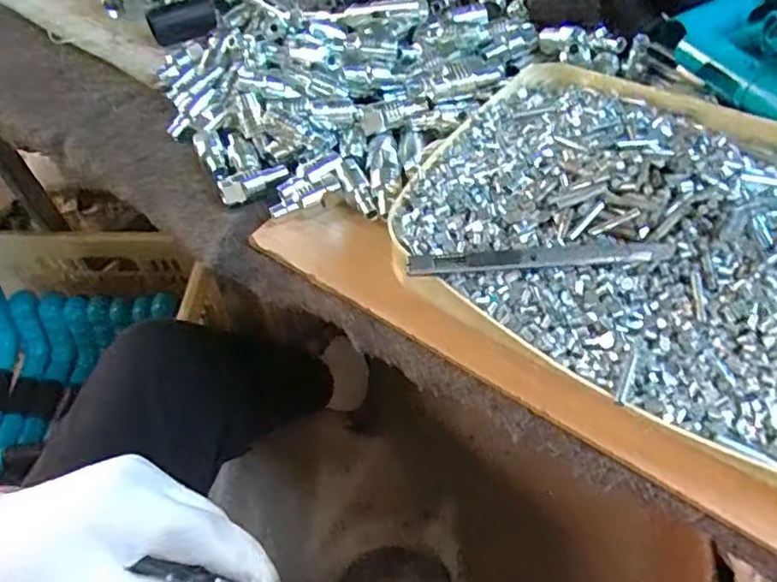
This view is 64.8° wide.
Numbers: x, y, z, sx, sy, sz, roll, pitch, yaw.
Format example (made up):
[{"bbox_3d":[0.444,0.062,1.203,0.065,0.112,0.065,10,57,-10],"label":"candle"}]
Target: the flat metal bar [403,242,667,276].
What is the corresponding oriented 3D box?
[{"bbox_3d":[0.080,-0.020,0.329,0.138,0.007,0.014,-4,52,2],"label":"flat metal bar"}]

